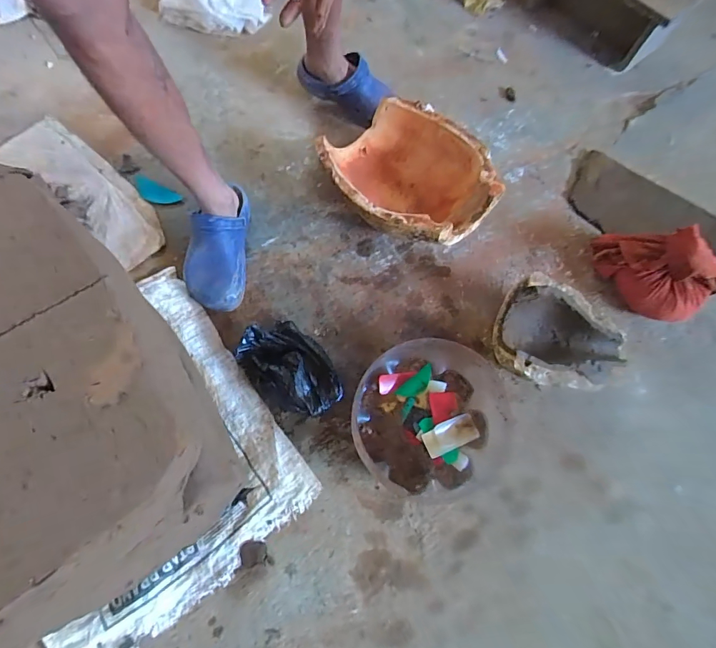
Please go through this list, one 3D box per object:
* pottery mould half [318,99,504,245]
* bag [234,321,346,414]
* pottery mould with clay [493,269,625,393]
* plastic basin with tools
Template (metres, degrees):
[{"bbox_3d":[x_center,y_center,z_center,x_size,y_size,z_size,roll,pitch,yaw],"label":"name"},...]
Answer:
[{"bbox_3d":[0.096,-0.289,0.822,0.279,0.146,0.331,-41,75,-17],"label":"pottery mould half"},{"bbox_3d":[-0.122,0.081,0.709,0.201,0.063,0.129,41,72,13],"label":"bag"},{"bbox_3d":[0.369,0.035,0.733,0.224,0.104,0.194,20,69,5],"label":"pottery mould with clay"},{"bbox_3d":[0.121,0.155,0.665,0.255,0.113,0.255,1,68,-2],"label":"plastic basin with tools"}]

